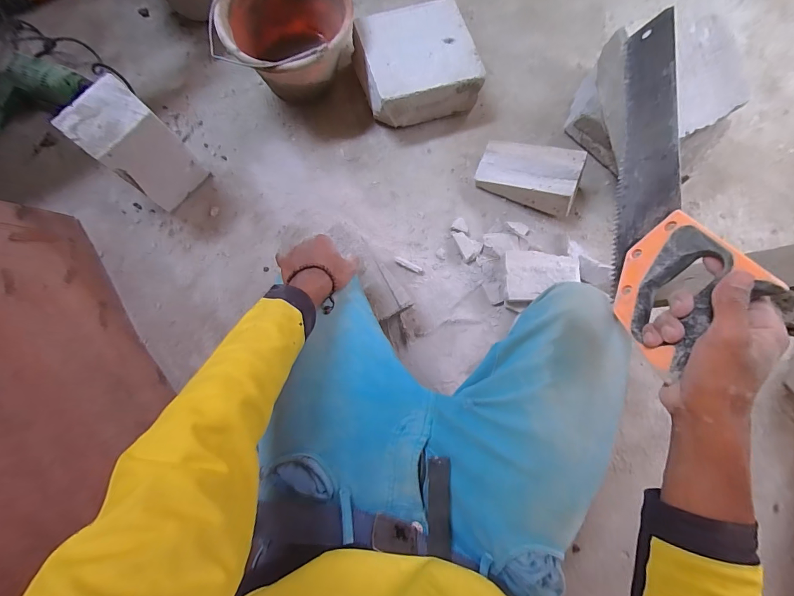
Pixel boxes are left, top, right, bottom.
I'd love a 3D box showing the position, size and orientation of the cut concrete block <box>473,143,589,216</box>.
[{"bbox_3d":[0.278,-0.256,0.732,0.211,0.103,0.107,22,80,0],"label":"cut concrete block"}]

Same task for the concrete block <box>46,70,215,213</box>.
[{"bbox_3d":[-0.458,-0.263,0.646,0.095,0.202,0.120,42,80,4],"label":"concrete block"}]

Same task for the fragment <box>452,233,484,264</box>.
[{"bbox_3d":[0.153,-0.111,0.741,0.048,0.015,0.069,-19,82,-7],"label":"fragment"}]

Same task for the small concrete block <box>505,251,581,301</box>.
[{"bbox_3d":[0.292,-0.044,0.716,0.153,0.040,0.097,-1,80,-4],"label":"small concrete block"}]

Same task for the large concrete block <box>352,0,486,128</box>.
[{"bbox_3d":[0.042,-0.488,0.760,0.229,0.111,0.202,-18,82,-7],"label":"large concrete block"}]

